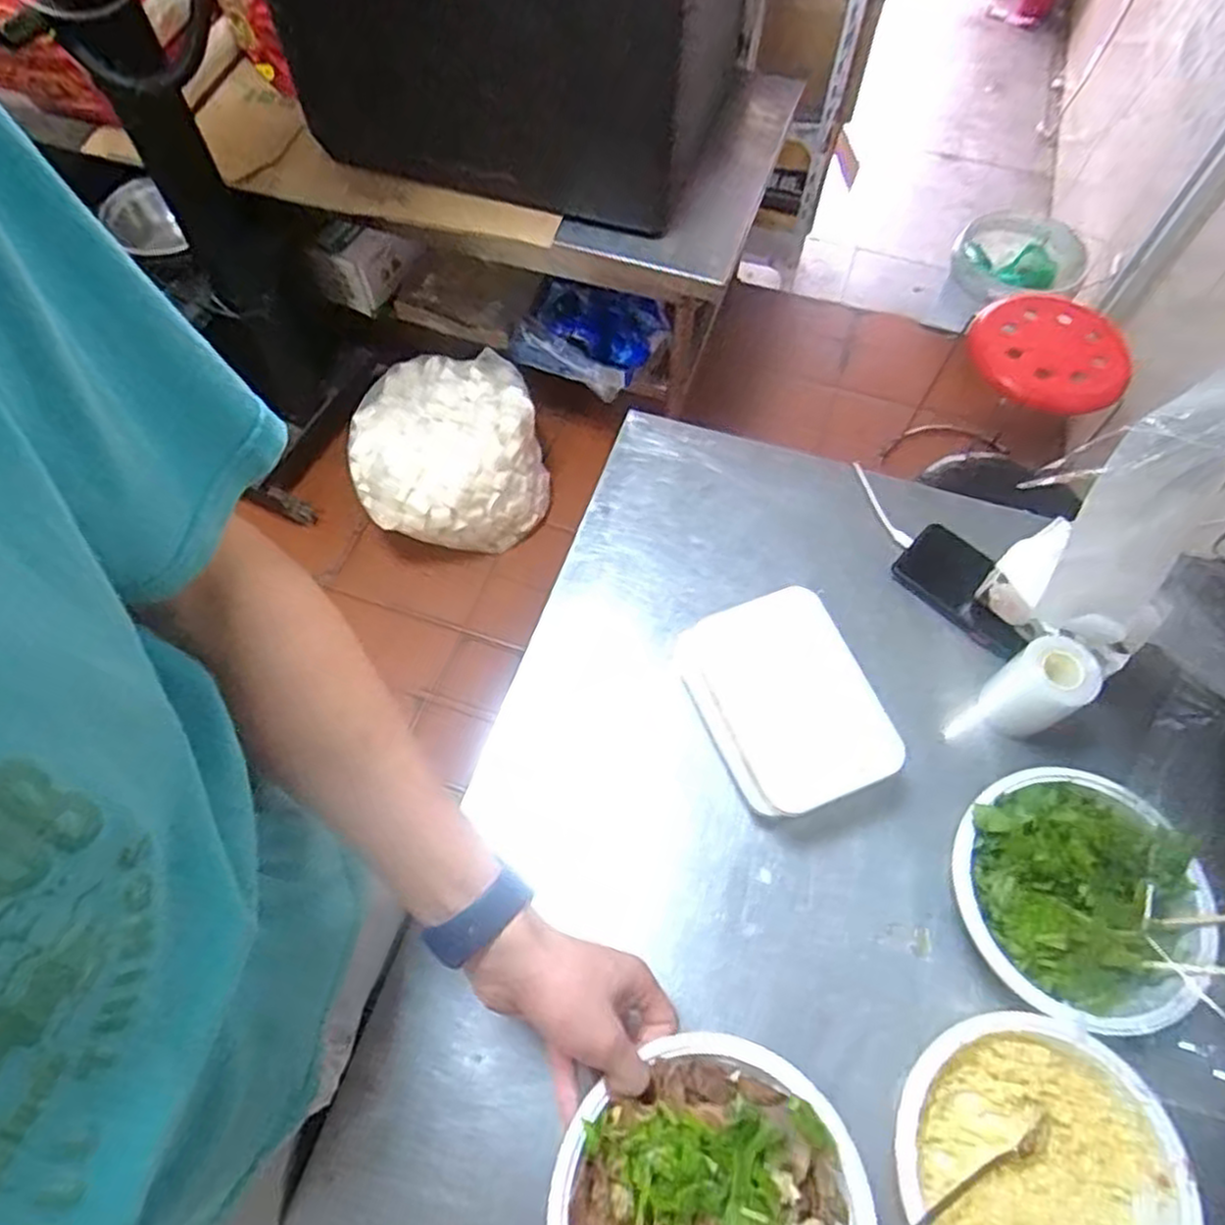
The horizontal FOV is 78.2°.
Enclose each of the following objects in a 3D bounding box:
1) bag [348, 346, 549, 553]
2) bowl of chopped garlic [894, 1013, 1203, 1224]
[{"bbox_3d":[-0.340,-0.321,1.576,0.382,0.243,0.357,-20,64,-11],"label":"bag"},{"bbox_3d":[0.260,0.348,0.471,0.172,0.056,0.168,25,64,12],"label":"bowl of chopped garlic"}]

